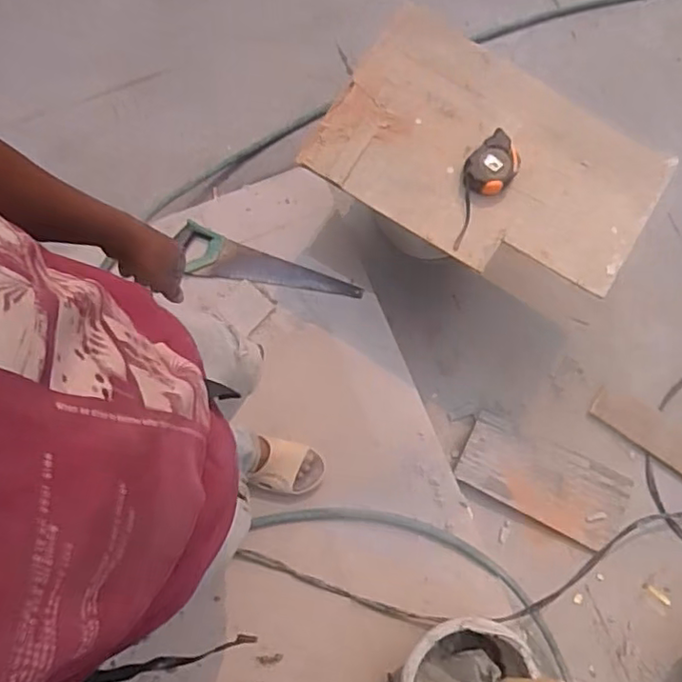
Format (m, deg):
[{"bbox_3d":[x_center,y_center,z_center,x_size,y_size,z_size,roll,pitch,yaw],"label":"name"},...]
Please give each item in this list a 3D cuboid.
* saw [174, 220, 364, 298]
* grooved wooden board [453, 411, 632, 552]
[{"bbox_3d":[-0.161,-0.161,1.391,0.412,0.020,0.108,15,79,-1],"label":"saw"},{"bbox_3d":[0.456,0.315,1.398,0.370,0.030,0.180,26,81,4],"label":"grooved wooden board"}]

